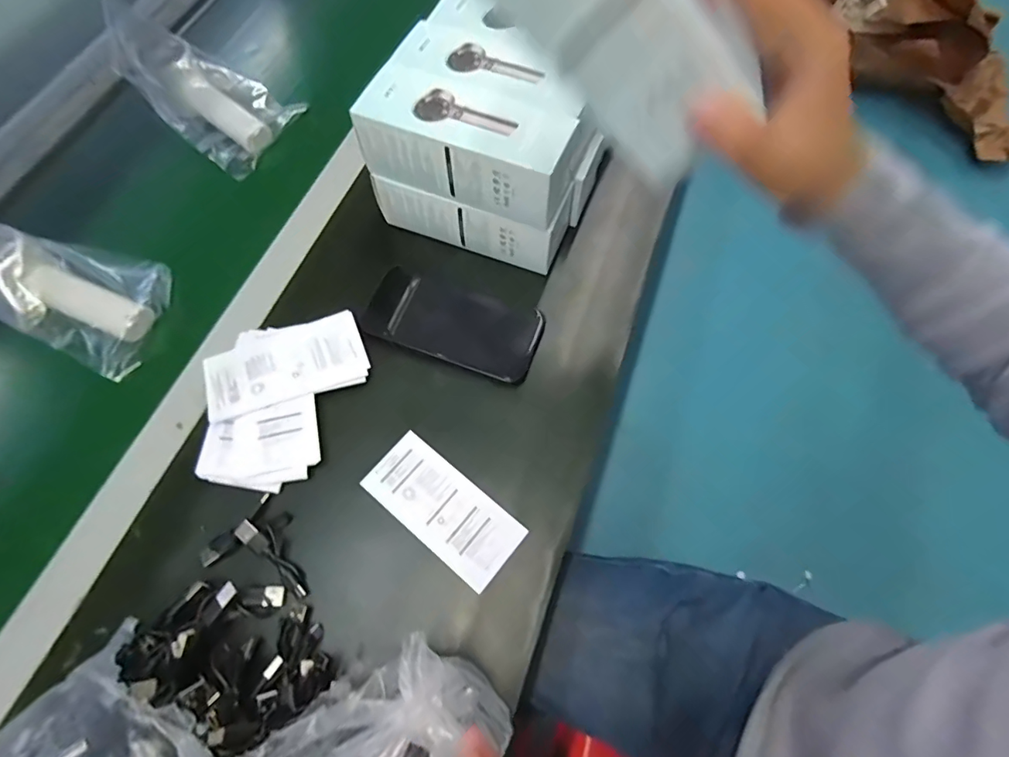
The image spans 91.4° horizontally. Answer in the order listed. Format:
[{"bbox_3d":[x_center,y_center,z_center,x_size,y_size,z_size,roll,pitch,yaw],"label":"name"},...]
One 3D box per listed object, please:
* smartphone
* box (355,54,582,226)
[{"bbox_3d":[-0.044,-0.047,0.423,0.146,0.013,0.071,16,68,12],"label":"smartphone"},{"bbox_3d":[-0.026,-0.183,0.386,0.170,0.061,0.062,21,69,14],"label":"box"}]

